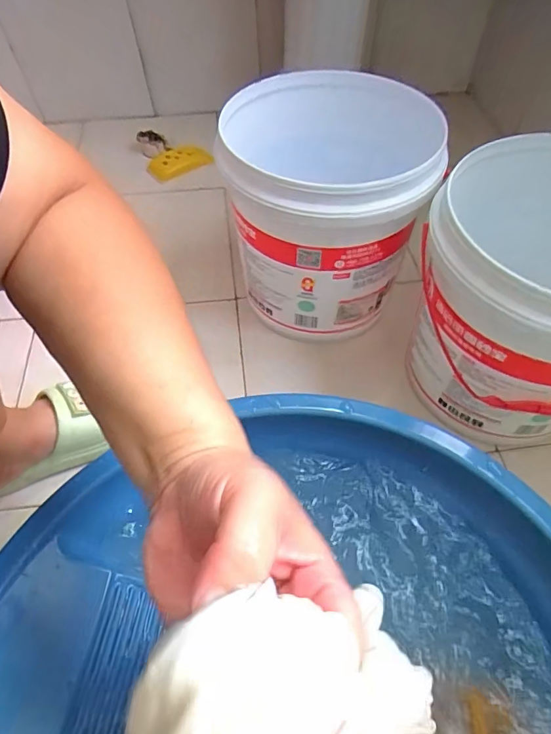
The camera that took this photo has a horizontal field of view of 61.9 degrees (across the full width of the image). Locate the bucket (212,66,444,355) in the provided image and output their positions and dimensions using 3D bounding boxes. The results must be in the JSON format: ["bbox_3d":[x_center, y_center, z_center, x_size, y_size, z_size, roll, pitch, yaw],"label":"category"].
[{"bbox_3d":[0.071,-0.209,0.629,0.247,0.251,0.278,6,55,8],"label":"bucket"}]

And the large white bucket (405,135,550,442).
[{"bbox_3d":[0.293,-0.072,0.527,0.271,0.257,0.257,33,62,24],"label":"large white bucket"}]

